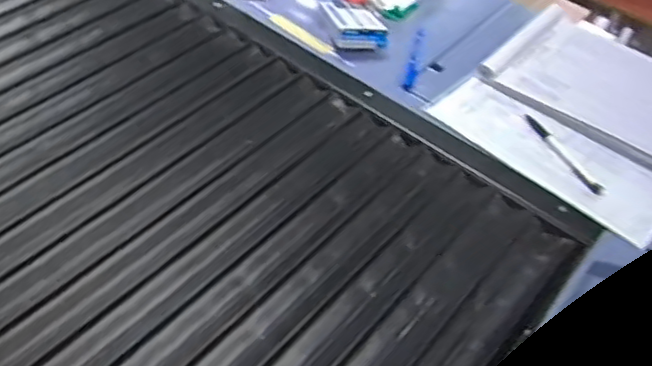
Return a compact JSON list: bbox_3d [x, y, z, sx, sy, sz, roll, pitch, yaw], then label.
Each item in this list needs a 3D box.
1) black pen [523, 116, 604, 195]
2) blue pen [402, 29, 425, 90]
[{"bbox_3d":[0.292,-0.037,0.791,0.018,0.008,0.149,-14,51,-18],"label":"black pen"},{"bbox_3d":[0.124,-0.173,0.887,0.014,0.012,0.121,14,61,6],"label":"blue pen"}]

